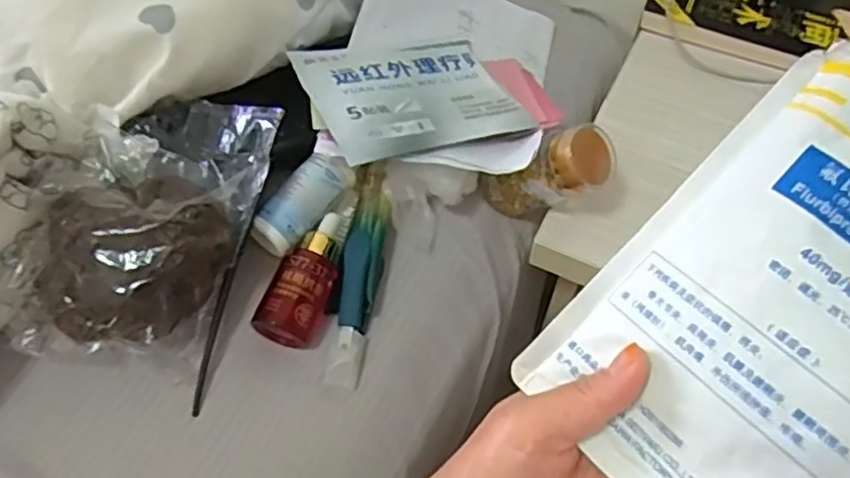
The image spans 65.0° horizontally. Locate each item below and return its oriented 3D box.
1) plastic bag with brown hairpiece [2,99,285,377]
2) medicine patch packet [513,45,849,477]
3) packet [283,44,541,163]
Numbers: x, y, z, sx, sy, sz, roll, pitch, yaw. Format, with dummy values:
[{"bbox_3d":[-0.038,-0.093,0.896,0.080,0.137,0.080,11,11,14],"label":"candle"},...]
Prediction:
[{"bbox_3d":[-0.170,-0.010,0.412,0.117,0.080,0.172,15,56,9],"label":"plastic bag with brown hairpiece"},{"bbox_3d":[0.144,0.033,0.251,0.183,0.015,0.143,-48,65,3],"label":"medicine patch packet"},{"bbox_3d":[-0.009,-0.101,0.464,0.139,0.005,0.123,-11,50,-22],"label":"packet"}]

